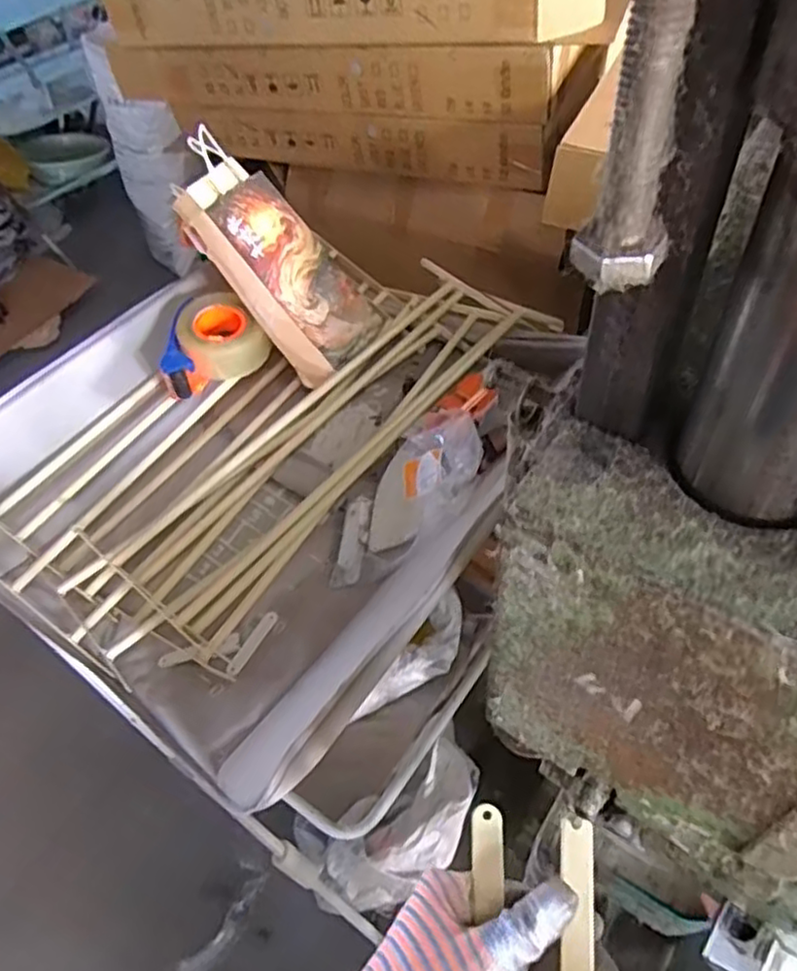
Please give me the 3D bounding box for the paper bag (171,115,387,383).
[{"bbox_3d":[-0.169,-0.319,0.958,0.061,0.342,0.145,-13,33,50],"label":"paper bag"}]

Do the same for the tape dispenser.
[{"bbox_3d":[-0.282,-0.206,1.003,0.157,0.072,0.114,-34,54,-22],"label":"tape dispenser"}]

